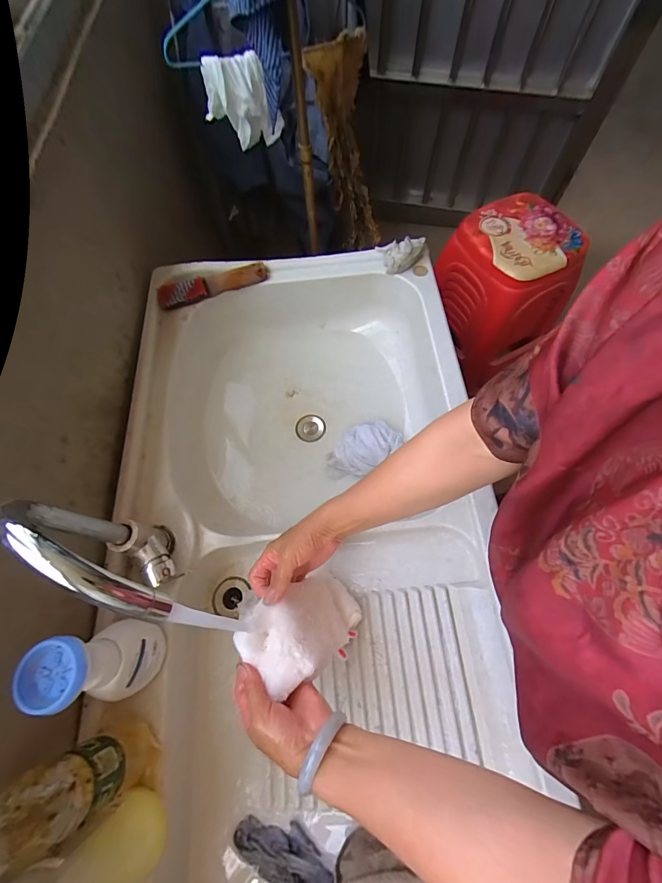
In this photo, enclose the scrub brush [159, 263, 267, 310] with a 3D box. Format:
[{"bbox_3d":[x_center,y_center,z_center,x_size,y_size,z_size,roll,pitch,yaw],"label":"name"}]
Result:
[{"bbox_3d":[-0.236,-0.317,0.740,0.220,0.038,0.046,-19,68,-7],"label":"scrub brush"}]

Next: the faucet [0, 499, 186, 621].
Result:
[{"bbox_3d":[-0.198,0.126,0.399,0.158,0.301,0.065,17,68,8],"label":"faucet"}]

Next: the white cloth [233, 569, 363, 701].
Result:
[{"bbox_3d":[-0.029,0.235,0.491,0.048,0.206,0.096,-44,70,18],"label":"white cloth"}]

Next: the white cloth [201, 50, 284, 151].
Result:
[{"bbox_3d":[-0.160,-0.629,0.684,0.127,0.135,0.070,-6,67,-2],"label":"white cloth"}]

